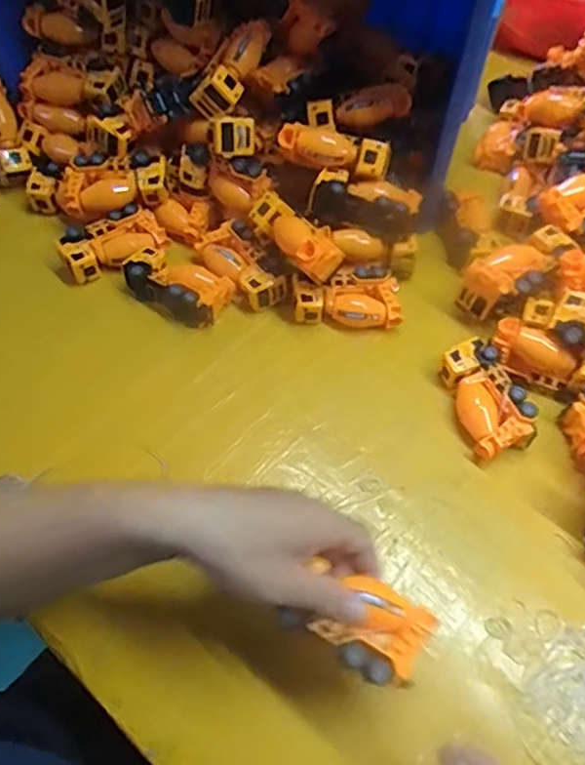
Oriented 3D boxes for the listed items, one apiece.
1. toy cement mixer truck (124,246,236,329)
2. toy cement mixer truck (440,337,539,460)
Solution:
[{"bbox_3d":[-0.112,-0.097,0.590,0.100,0.041,0.063,33,64,18],"label":"toy cement mixer truck"},{"bbox_3d":[0.170,0.015,0.530,0.058,0.040,0.102,-16,60,-11],"label":"toy cement mixer truck"}]

